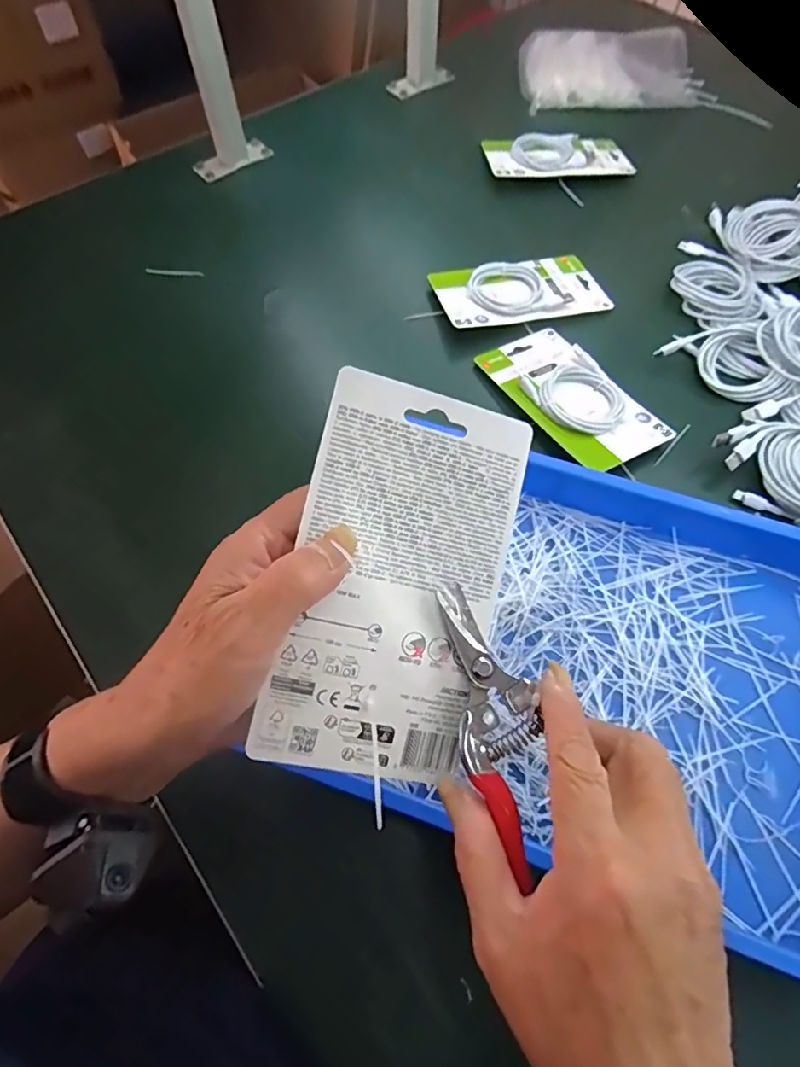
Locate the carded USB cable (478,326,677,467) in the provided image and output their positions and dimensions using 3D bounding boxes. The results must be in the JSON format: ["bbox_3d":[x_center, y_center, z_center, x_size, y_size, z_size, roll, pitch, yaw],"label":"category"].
[{"bbox_3d":[0.161,-0.134,0.515,0.090,0.015,0.175,-30,66,-14],"label":"carded USB cable"}]

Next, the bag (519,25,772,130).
[{"bbox_3d":[0.330,-0.636,0.760,0.324,0.036,0.156,3,63,2],"label":"bag"}]

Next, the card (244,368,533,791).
[{"bbox_3d":[-0.001,0.023,0.257,0.096,0.004,0.178,14,87,-14],"label":"card"}]

